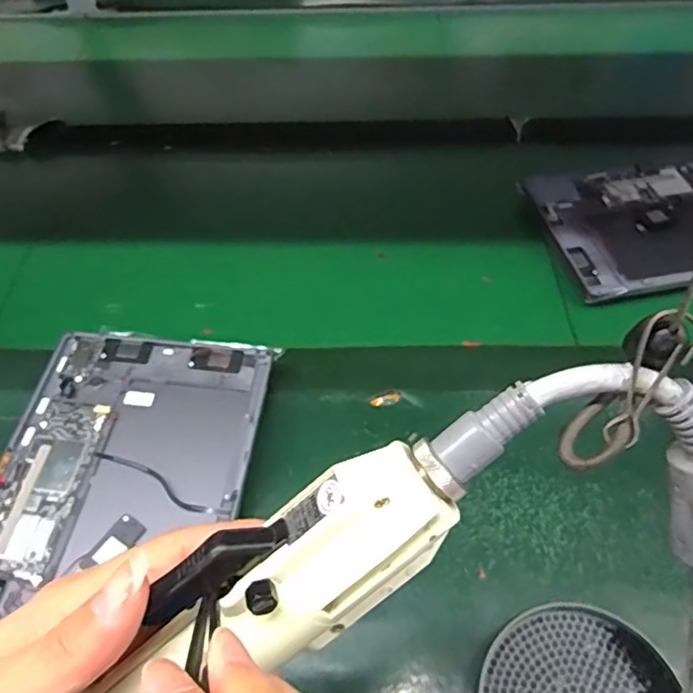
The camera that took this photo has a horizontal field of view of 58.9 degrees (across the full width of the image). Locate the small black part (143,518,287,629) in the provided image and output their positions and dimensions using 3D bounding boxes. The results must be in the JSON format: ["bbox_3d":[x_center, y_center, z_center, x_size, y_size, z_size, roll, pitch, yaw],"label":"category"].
[{"bbox_3d":[-0.038,0.066,0.180,0.045,0.013,0.011,-33,57,0],"label":"small black part"}]

